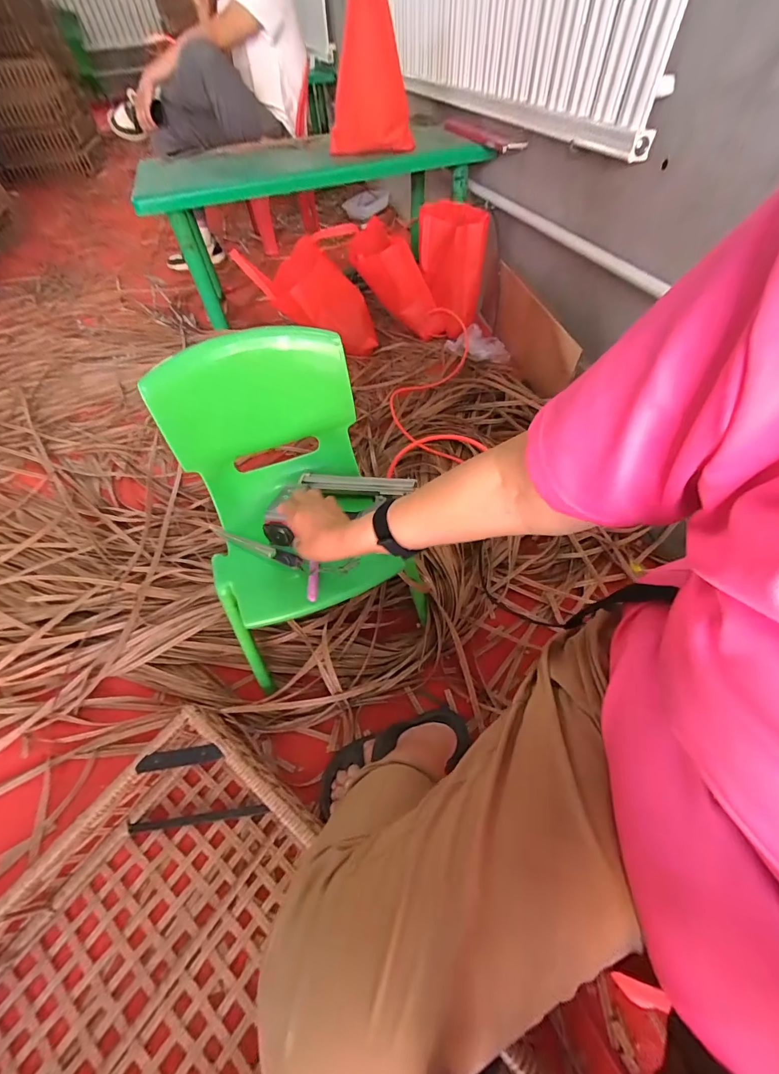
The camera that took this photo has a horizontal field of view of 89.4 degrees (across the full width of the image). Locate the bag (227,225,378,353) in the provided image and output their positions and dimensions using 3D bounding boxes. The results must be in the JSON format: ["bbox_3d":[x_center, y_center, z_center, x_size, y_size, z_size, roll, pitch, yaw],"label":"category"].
[{"bbox_3d":[-0.279,-0.852,1.411,0.437,0.355,0.199,-11,55,-5],"label":"bag"}]

